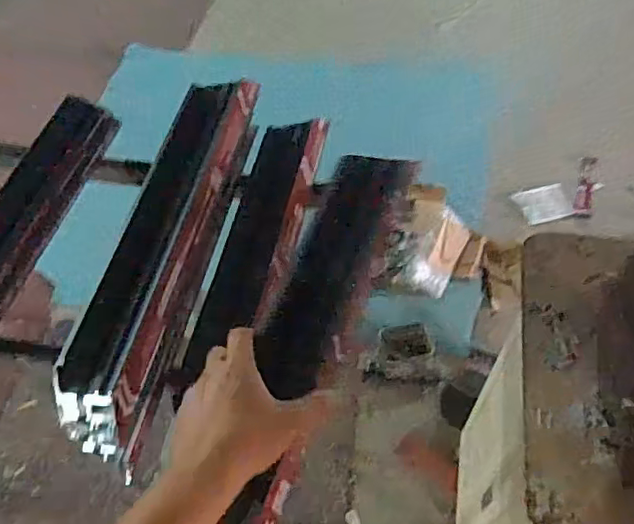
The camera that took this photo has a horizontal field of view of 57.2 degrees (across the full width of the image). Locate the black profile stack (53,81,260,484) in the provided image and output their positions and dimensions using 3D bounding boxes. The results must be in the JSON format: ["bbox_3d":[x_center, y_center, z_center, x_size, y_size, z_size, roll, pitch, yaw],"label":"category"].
[{"bbox_3d":[-0.177,-0.032,0.725,0.084,0.114,0.507,8,57,9],"label":"black profile stack"}]

